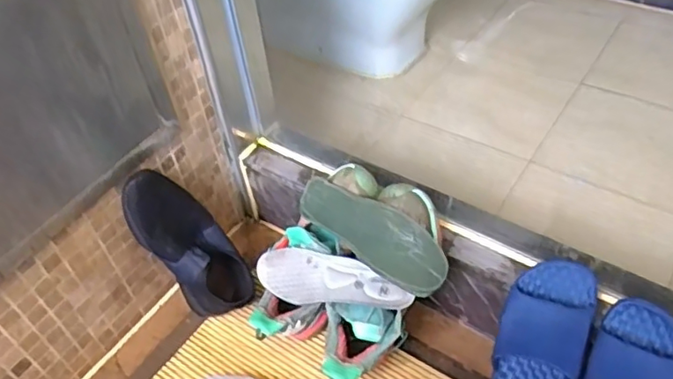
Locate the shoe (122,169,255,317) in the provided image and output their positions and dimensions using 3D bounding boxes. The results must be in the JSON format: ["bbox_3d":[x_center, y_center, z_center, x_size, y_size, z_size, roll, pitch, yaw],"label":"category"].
[{"bbox_3d":[-0.214,0.085,0.875,0.080,0.261,0.125,-11,35,40],"label":"shoe"}]

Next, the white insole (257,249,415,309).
[{"bbox_3d":[-0.008,0.127,0.806,0.222,0.020,0.072,9,78,22],"label":"white insole"}]

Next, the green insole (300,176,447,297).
[{"bbox_3d":[0.045,0.054,0.814,0.242,0.025,0.080,34,99,29],"label":"green insole"}]

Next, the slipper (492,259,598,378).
[{"bbox_3d":[0.250,0.225,0.746,0.103,0.062,0.276,16,93,19],"label":"slipper"}]

